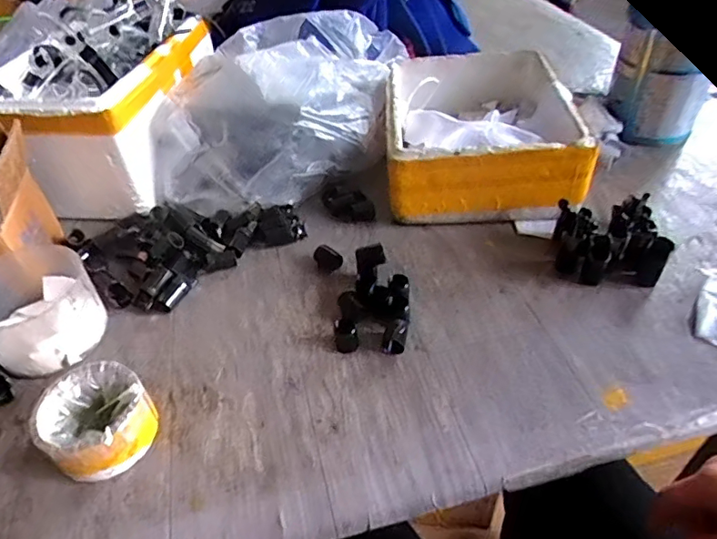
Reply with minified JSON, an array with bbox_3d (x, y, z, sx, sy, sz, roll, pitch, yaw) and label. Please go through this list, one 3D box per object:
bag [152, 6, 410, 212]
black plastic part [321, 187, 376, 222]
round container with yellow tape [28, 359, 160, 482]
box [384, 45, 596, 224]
[{"bbox_3d":[-0.102,-0.232,0.736,0.271,0.186,0.333,8,45,13],"label":"bag"},{"bbox_3d":[-0.013,-0.084,0.673,0.069,0.023,0.040,18,48,22],"label":"black plastic part"},{"bbox_3d":[-0.223,0.131,0.446,0.088,0.051,0.084,-2,43,2],"label":"round container with yellow tape"},{"bbox_3d":[0.156,-0.193,0.709,0.236,0.106,0.295,0,43,5],"label":"box"}]

